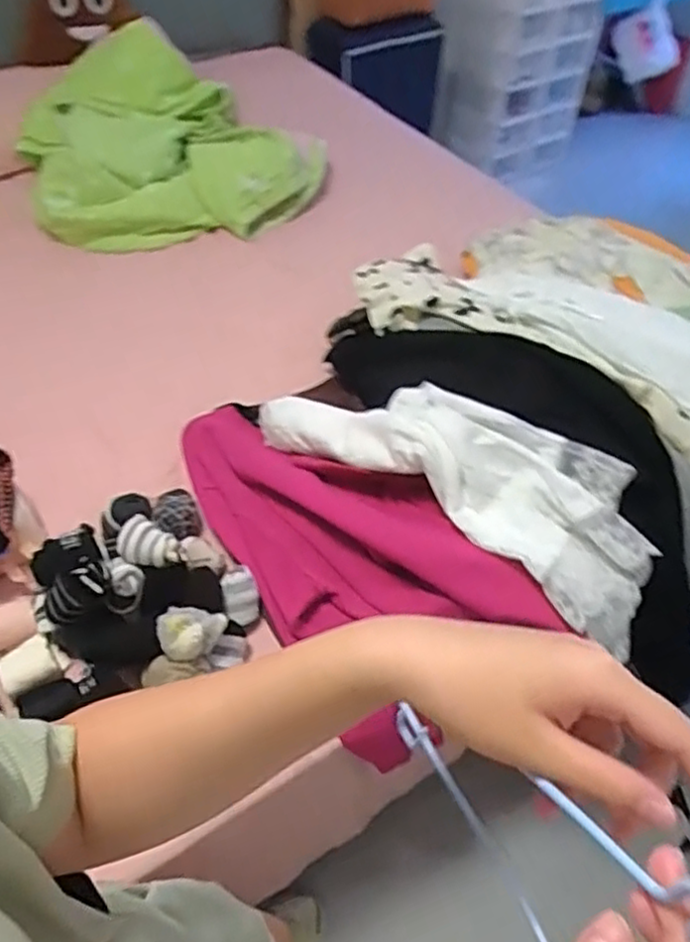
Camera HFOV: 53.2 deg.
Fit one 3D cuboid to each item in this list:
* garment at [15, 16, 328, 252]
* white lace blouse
[{"bbox_3d":[-0.393,-0.756,1.543,0.658,0.304,0.432,-12,52,-12],"label":"garment"},{"bbox_3d":[0.149,-0.003,0.985,0.604,0.111,0.201,29,55,20],"label":"white lace blouse"}]

